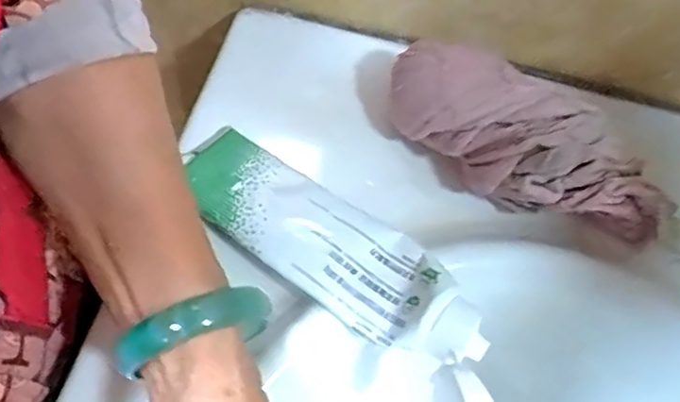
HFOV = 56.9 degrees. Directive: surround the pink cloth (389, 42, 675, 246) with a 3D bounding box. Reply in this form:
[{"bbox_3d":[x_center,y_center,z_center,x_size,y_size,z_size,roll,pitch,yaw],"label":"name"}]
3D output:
[{"bbox_3d":[0.096,-0.030,0.336,0.159,0.055,0.050,32,61,16],"label":"pink cloth"}]

